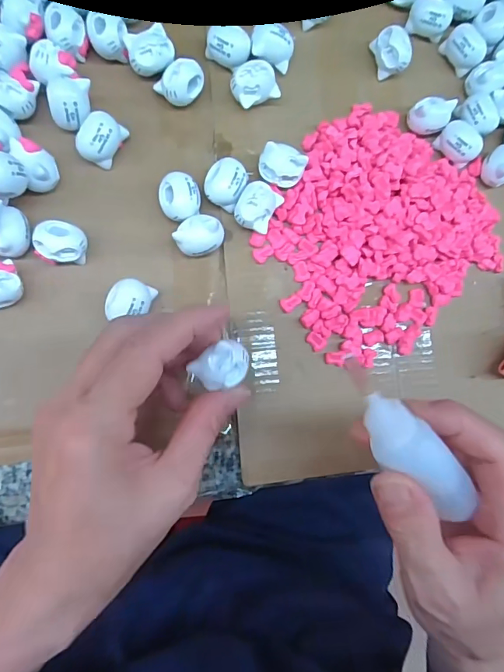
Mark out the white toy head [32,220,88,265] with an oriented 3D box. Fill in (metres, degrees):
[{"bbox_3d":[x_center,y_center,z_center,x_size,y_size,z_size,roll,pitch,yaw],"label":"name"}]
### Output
[{"bbox_3d":[-0.100,-0.048,0.234,0.024,0.017,0.021,1,85,-9],"label":"white toy head"}]

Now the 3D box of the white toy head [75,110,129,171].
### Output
[{"bbox_3d":[-0.083,-0.108,0.243,0.019,0.021,0.026,28,81,-6],"label":"white toy head"}]

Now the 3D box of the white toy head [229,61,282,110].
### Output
[{"bbox_3d":[0.001,-0.144,0.257,0.027,0.018,0.021,-25,89,-11],"label":"white toy head"}]

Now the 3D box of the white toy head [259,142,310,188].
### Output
[{"bbox_3d":[0.017,-0.096,0.252,0.025,0.017,0.019,9,84,-9],"label":"white toy head"}]

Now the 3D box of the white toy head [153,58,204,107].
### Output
[{"bbox_3d":[-0.040,-0.143,0.251,0.020,0.017,0.024,40,80,-4],"label":"white toy head"}]

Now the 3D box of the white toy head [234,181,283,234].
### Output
[{"bbox_3d":[0.003,-0.072,0.246,0.022,0.014,0.025,27,81,-6],"label":"white toy head"}]

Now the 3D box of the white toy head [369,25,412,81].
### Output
[{"bbox_3d":[0.086,-0.174,0.273,0.017,0.022,0.024,-33,91,-11],"label":"white toy head"}]

